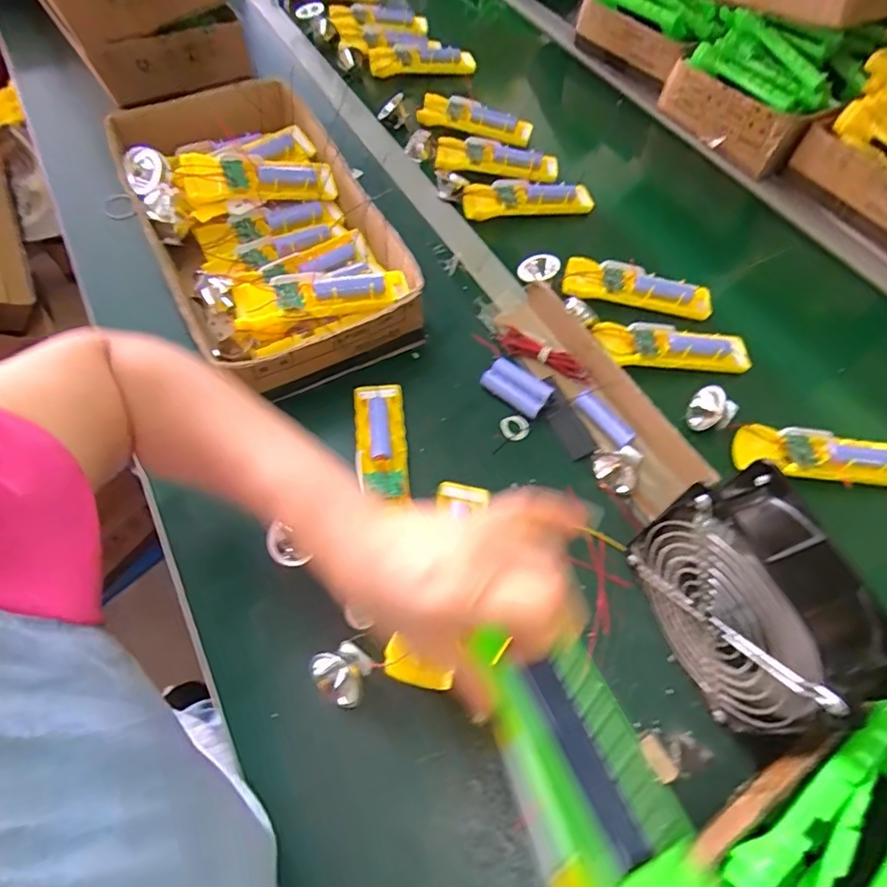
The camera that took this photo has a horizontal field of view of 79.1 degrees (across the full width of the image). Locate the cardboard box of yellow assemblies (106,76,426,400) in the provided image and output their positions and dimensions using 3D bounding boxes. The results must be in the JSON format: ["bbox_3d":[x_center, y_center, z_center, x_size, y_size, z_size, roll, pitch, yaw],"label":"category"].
[{"bbox_3d":[-0.199,-0.241,0.590,0.221,0.090,0.418,-26,64,-16],"label":"cardboard box of yellow assemblies"}]

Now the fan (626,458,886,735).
[{"bbox_3d":[0.205,0.111,0.367,0.063,0.148,0.146,-16,62,-11],"label":"fan"}]

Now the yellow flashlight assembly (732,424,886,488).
[{"bbox_3d":[0.361,0.013,0.506,0.165,0.019,0.045,6,60,2],"label":"yellow flashlight assembly"}]

